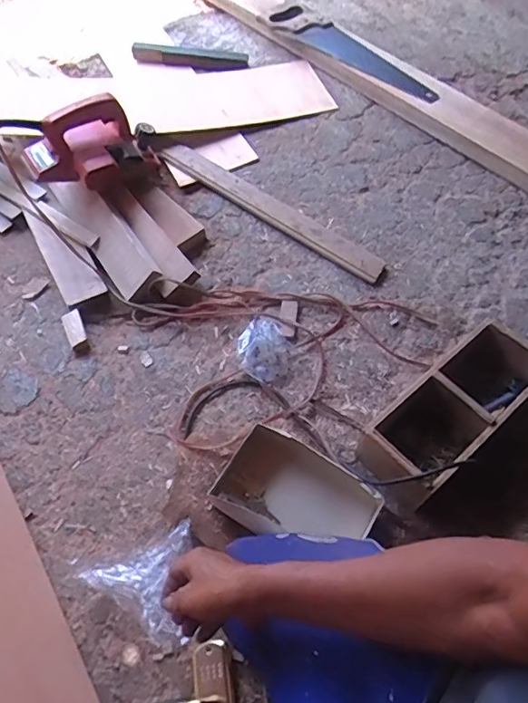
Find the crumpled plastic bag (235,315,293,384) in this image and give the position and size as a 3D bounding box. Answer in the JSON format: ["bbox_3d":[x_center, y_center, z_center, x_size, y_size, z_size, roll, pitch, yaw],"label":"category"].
[{"bbox_3d":[-0.001,-0.005,0.909,0.109,0.042,0.100,38,67,20],"label":"crumpled plastic bag"}]

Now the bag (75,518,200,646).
[{"bbox_3d":[-0.138,0.288,0.696,0.158,0.058,0.132,30,64,16],"label":"bag"}]

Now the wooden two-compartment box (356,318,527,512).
[{"bbox_3d":[0.287,0.095,0.809,0.296,0.109,0.124,-37,66,-20],"label":"wooden two-compartment box"}]

